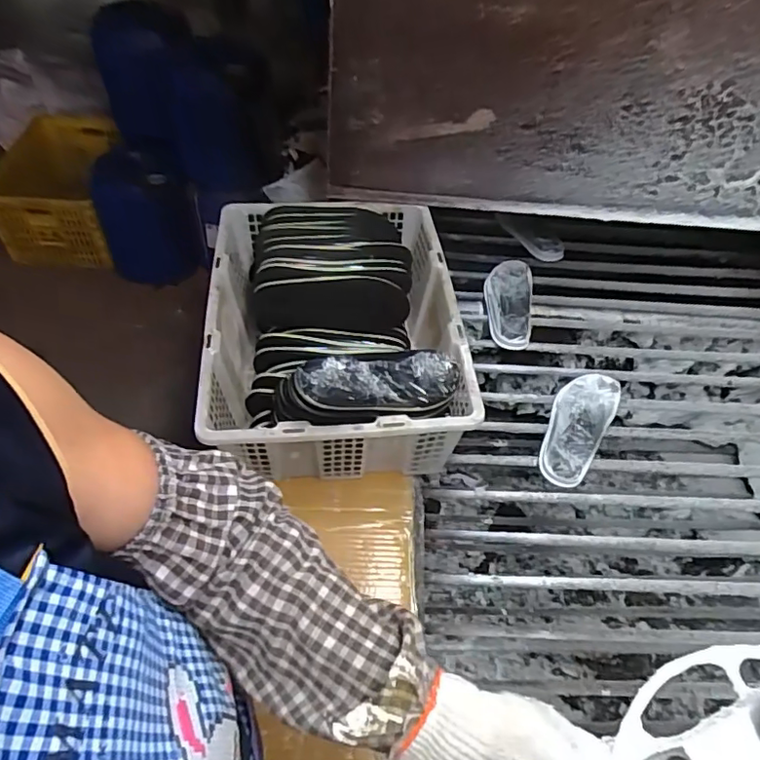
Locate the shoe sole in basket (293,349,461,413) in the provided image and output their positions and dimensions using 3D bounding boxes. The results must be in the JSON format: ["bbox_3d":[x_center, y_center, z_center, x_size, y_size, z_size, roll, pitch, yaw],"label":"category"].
[{"bbox_3d":[0.005,0.003,0.693,0.226,0.022,0.083,-6,50,-33],"label":"shoe sole in basket"}]

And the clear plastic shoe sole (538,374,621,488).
[{"bbox_3d":[0.324,0.071,0.926,0.089,0.014,0.234,27,57,20],"label":"clear plastic shoe sole"}]

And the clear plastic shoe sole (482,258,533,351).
[{"bbox_3d":[0.254,-0.156,1.115,0.092,0.027,0.231,9,51,7],"label":"clear plastic shoe sole"}]

